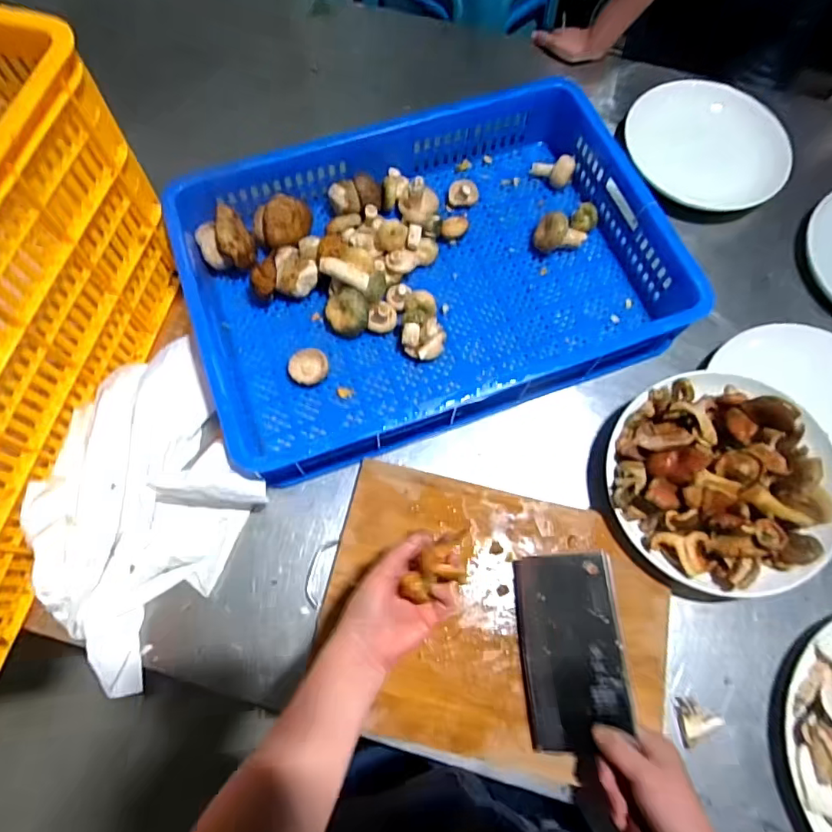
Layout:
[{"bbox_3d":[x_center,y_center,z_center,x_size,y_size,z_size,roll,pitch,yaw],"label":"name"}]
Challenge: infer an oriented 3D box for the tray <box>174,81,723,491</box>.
[{"bbox_3d":[0.020,-0.202,0.686,0.592,0.094,0.410,-21,73,-9],"label":"tray"}]

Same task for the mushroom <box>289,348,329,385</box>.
[{"bbox_3d":[-0.136,-0.062,0.669,0.047,0.017,0.048,-3,71,-3],"label":"mushroom"}]

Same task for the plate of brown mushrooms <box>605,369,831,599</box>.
[{"bbox_3d":[0.347,0.072,0.590,0.242,0.093,0.246,-17,73,-8],"label":"plate of brown mushrooms"}]

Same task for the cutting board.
[{"bbox_3d":[0.087,0.220,0.575,0.369,0.025,0.273,12,71,2],"label":"cutting board"}]

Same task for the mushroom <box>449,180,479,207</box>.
[{"bbox_3d":[0.071,-0.327,0.768,0.044,0.030,0.026,4,71,0],"label":"mushroom"}]

